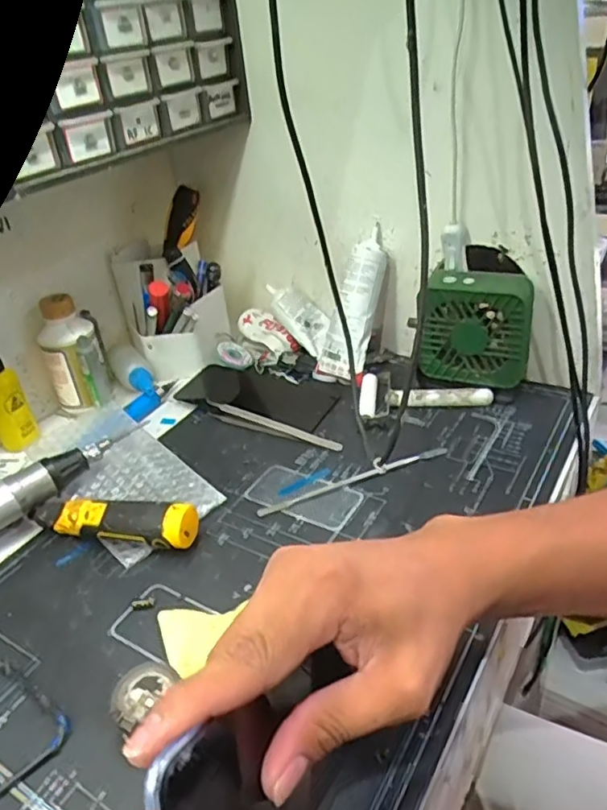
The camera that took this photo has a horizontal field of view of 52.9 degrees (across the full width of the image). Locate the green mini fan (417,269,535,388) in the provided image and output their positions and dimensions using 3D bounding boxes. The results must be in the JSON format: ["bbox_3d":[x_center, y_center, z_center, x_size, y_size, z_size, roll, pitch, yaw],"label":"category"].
[{"bbox_3d":[0.156,-0.062,0.557,0.099,0.112,0.040,11,37,24],"label":"green mini fan"}]

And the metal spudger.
[{"bbox_3d":[0.044,0.059,0.494,0.166,0.007,0.011,-17,35,-17],"label":"metal spudger"}]

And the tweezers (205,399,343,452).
[{"bbox_3d":[-0.030,0.017,0.561,0.142,0.013,0.016,13,37,26],"label":"tweezers"}]

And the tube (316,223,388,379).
[{"bbox_3d":[0.051,-0.098,0.598,0.047,0.143,0.032,26,16,39],"label":"tube"}]

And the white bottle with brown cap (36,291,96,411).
[{"bbox_3d":[-0.224,-0.052,0.605,0.052,0.111,0.046,9,36,21],"label":"white bottle with brown cap"}]

